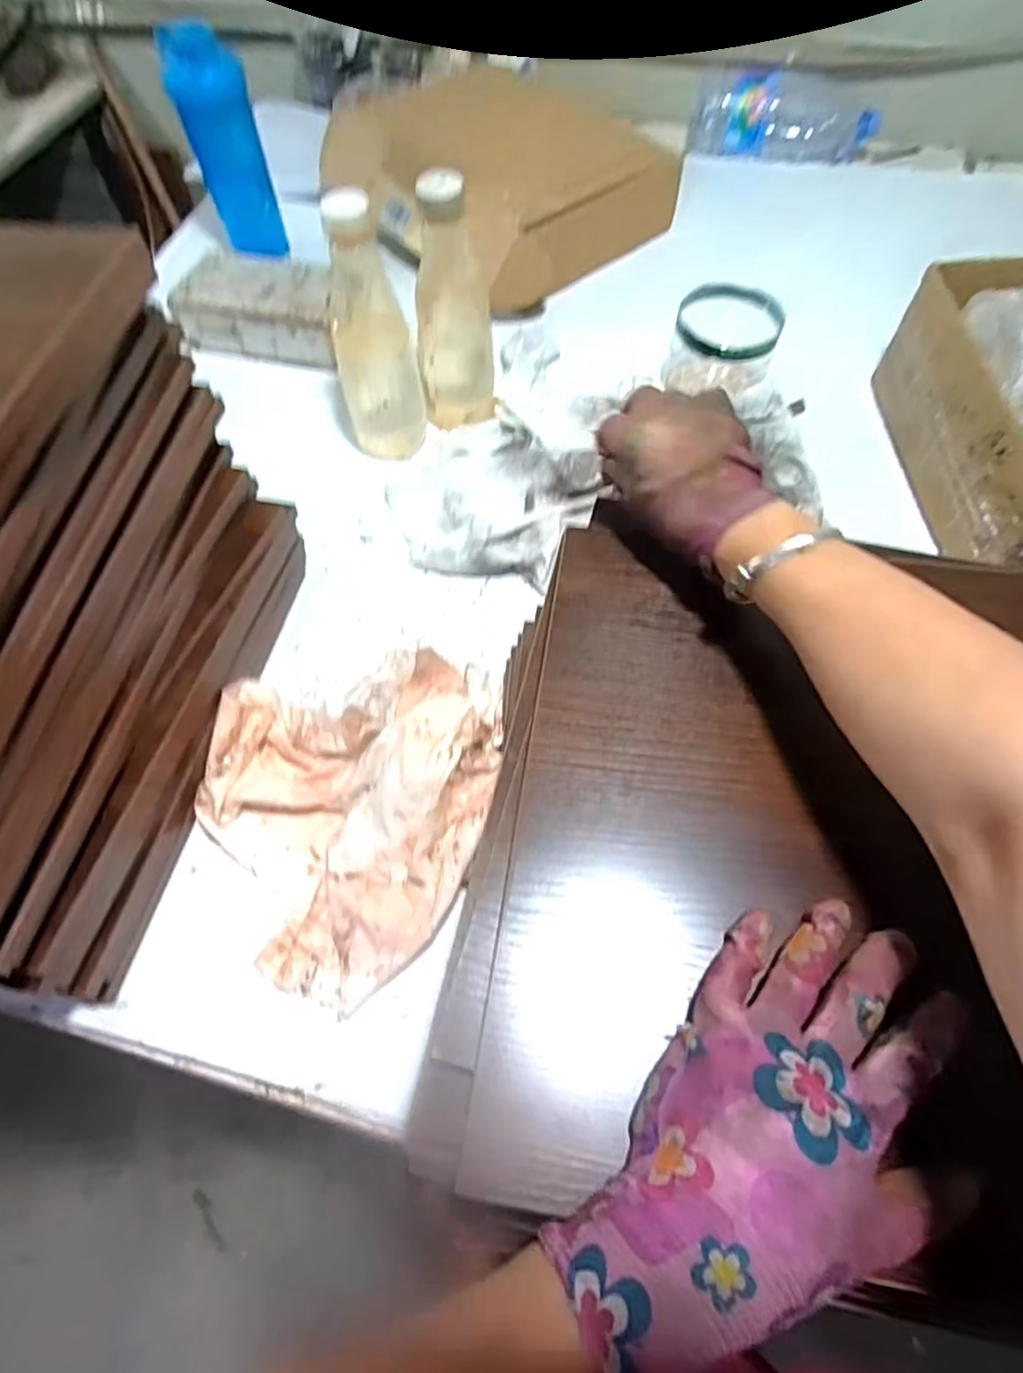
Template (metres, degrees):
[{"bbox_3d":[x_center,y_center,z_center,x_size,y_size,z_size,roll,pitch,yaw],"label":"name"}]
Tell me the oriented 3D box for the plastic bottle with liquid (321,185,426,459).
[{"bbox_3d":[-0.129,-0.306,0.613,0.059,0.221,0.062,35,68,19],"label":"plastic bottle with liquid"}]

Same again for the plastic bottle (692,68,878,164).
[{"bbox_3d":[0.384,-0.793,0.947,0.253,0.089,0.070,0,61,2],"label":"plastic bottle"}]

